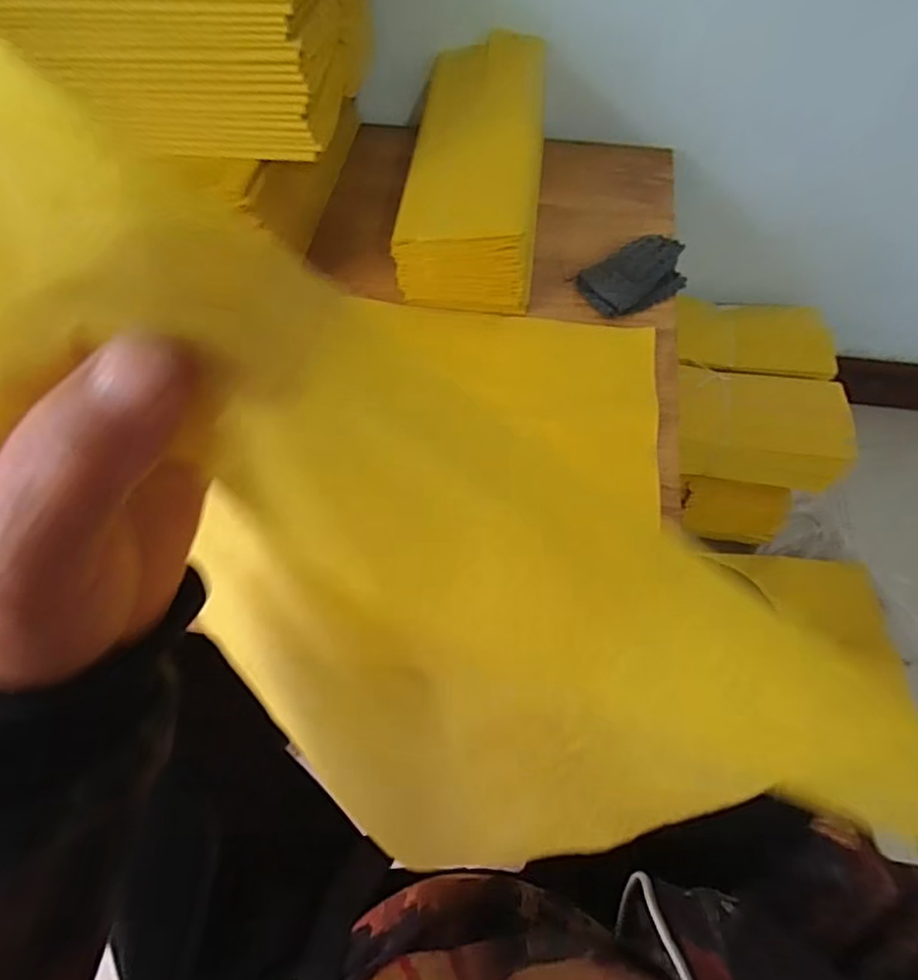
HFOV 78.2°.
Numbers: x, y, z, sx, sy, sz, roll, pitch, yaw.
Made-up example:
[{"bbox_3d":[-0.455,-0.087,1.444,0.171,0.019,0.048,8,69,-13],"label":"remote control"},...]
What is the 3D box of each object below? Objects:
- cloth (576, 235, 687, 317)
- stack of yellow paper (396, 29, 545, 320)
[{"bbox_3d":[0.183,-0.220,0.582,0.109,0.032,0.060,-29,66,-14],"label":"cloth"},{"bbox_3d":[0.021,-0.346,0.610,0.135,0.104,0.314,6,63,4],"label":"stack of yellow paper"}]

